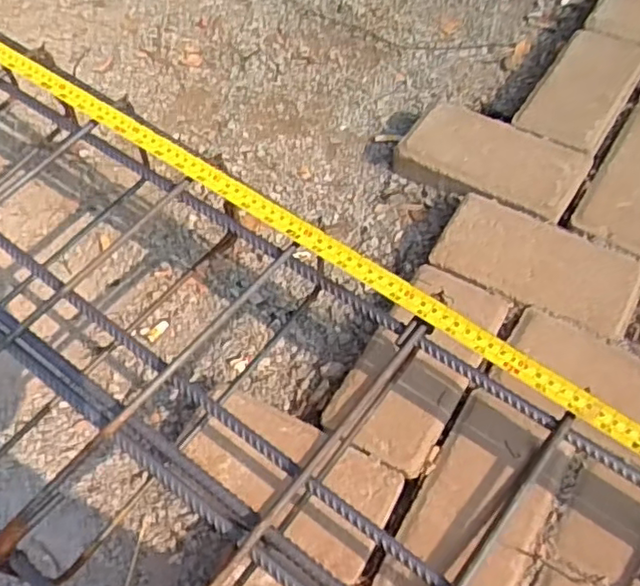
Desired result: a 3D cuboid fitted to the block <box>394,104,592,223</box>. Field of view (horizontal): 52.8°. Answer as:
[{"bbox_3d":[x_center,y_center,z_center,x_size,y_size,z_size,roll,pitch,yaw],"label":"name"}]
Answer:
[{"bbox_3d":[0.206,-0.154,0.791,0.210,0.055,0.110,29,65,18],"label":"block"}]

